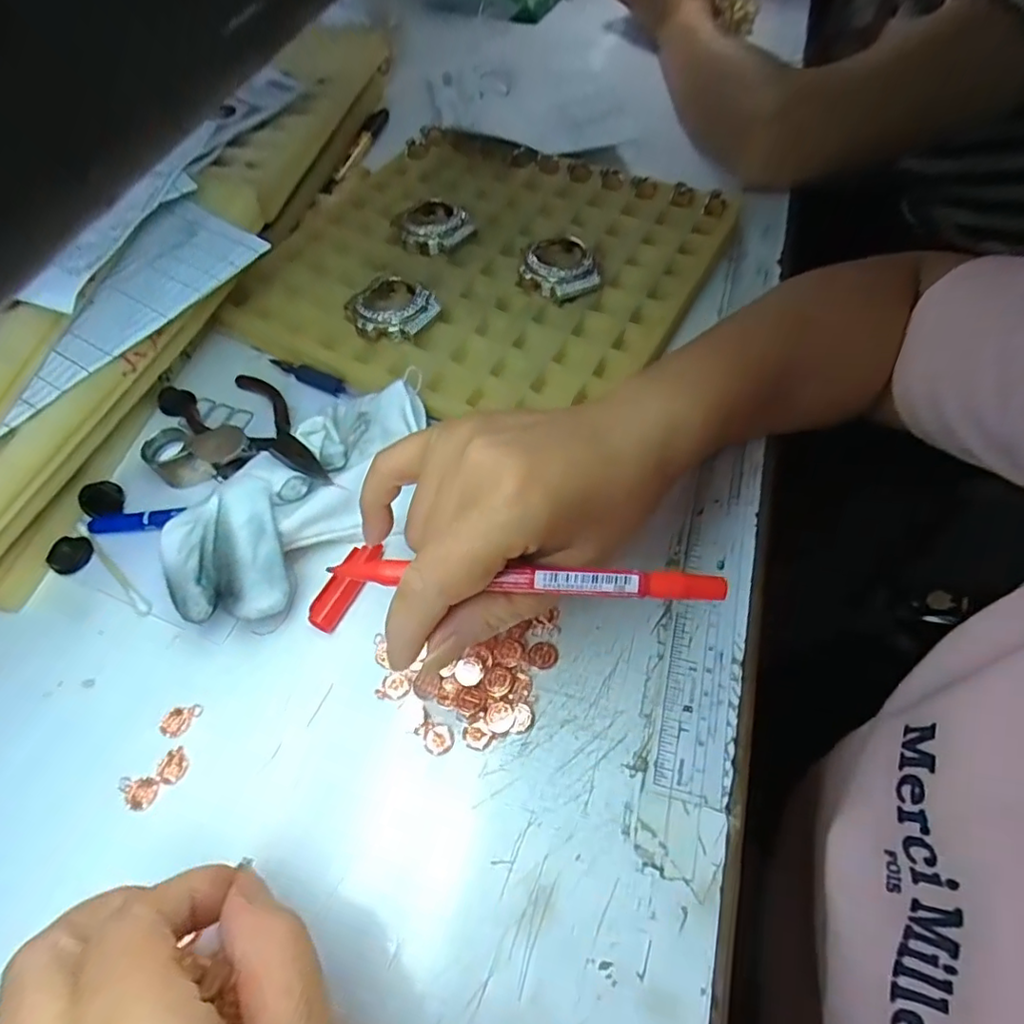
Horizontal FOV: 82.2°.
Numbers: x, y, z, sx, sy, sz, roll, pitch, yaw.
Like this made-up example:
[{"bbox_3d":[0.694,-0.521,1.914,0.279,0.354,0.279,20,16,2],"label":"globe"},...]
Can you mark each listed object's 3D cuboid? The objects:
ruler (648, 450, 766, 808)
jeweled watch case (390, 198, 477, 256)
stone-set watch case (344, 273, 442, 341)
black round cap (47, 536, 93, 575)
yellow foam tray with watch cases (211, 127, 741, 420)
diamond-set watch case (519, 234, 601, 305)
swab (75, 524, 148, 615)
[{"bbox_3d":[0.089,0.038,0.259,0.030,0.006,0.165,13,58,13],"label":"ruler"},{"bbox_3d":[-0.055,-0.189,0.386,0.049,0.016,0.041,28,62,21],"label":"jeweled watch case"},{"bbox_3d":[-0.074,-0.120,0.342,0.056,0.014,0.044,37,66,25],"label":"stone-set watch case"},{"bbox_3d":[-0.210,0.019,0.279,0.014,0.007,0.019,20,60,17],"label":"black round cap"},{"bbox_3d":[-0.023,-0.168,0.373,0.267,0.014,0.243,25,62,14],"label":"yellow foam tray with watch cases"},{"bbox_3d":[0.029,-0.148,0.356,0.045,0.017,0.042,-26,58,-13],"label":"diamond-set watch case"},{"bbox_3d":[-0.190,0.026,0.278,0.066,0.004,0.006,37,66,25],"label":"swab"}]

